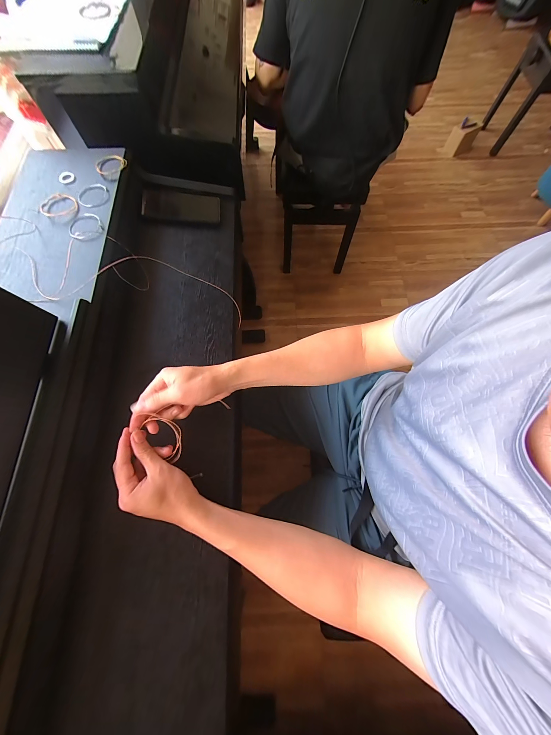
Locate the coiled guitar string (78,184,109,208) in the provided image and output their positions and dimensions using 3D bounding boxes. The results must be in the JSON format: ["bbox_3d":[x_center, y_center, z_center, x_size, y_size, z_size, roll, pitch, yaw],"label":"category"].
[{"bbox_3d":[-0.328,-0.310,0.461,0.053,0.005,0.050,-28,72,-9],"label":"coiled guitar string"}]

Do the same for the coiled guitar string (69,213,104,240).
[{"bbox_3d":[-0.330,-0.242,0.442,0.055,0.012,0.073,-27,72,-9],"label":"coiled guitar string"}]

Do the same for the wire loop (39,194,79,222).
[{"bbox_3d":[-0.379,-0.285,0.453,0.059,0.009,0.059,0,70,0],"label":"wire loop"}]

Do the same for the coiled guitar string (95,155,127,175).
[{"bbox_3d":[-0.312,-0.387,0.485,0.055,0.009,0.065,-27,72,-9],"label":"coiled guitar string"}]

